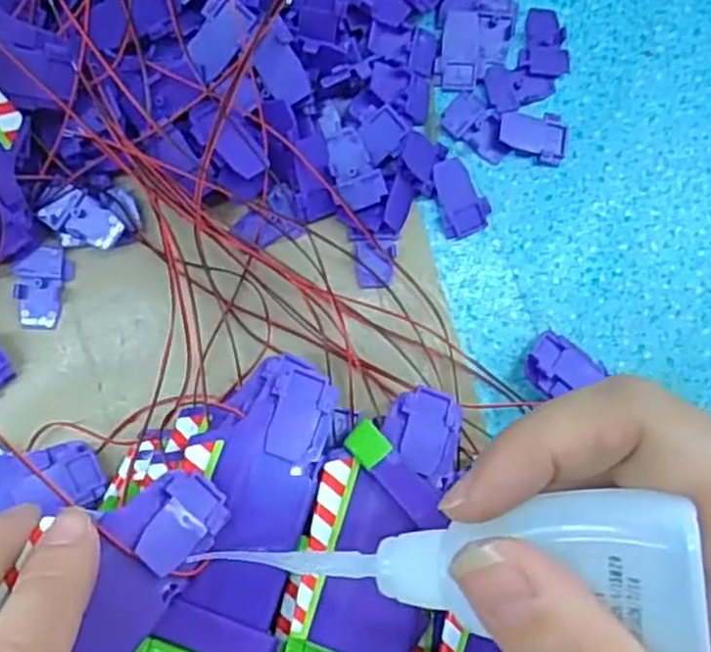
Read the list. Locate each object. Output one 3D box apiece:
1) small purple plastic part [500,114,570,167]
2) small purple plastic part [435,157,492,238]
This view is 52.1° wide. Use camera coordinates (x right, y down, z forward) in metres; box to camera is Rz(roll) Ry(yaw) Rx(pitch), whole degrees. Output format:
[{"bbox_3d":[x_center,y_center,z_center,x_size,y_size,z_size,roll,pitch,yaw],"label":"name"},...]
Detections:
[{"bbox_3d":[0.064,-0.068,0.262,0.026,0.004,0.017,9,83,-6],"label":"small purple plastic part"},{"bbox_3d":[0.038,-0.045,0.256,0.017,0.007,0.026,-17,86,-8],"label":"small purple plastic part"}]

